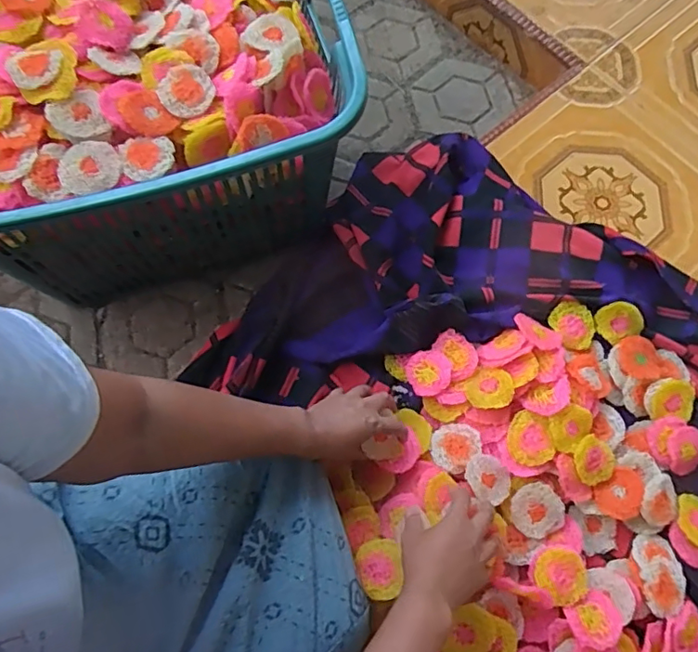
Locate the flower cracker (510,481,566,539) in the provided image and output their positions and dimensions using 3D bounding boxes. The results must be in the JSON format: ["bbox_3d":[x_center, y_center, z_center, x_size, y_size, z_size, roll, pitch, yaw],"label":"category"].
[{"bbox_3d":[0.237,0.230,0.685,0.065,0.008,0.064,0,72,-1],"label":"flower cracker"}]

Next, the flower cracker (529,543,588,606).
[{"bbox_3d":[0.256,0.302,0.662,0.061,0.024,0.065,-42,77,-13],"label":"flower cracker"}]

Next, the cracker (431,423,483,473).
[{"bbox_3d":[0.138,0.156,0.718,0.067,0.008,0.059,-43,58,-16],"label":"cracker"}]

